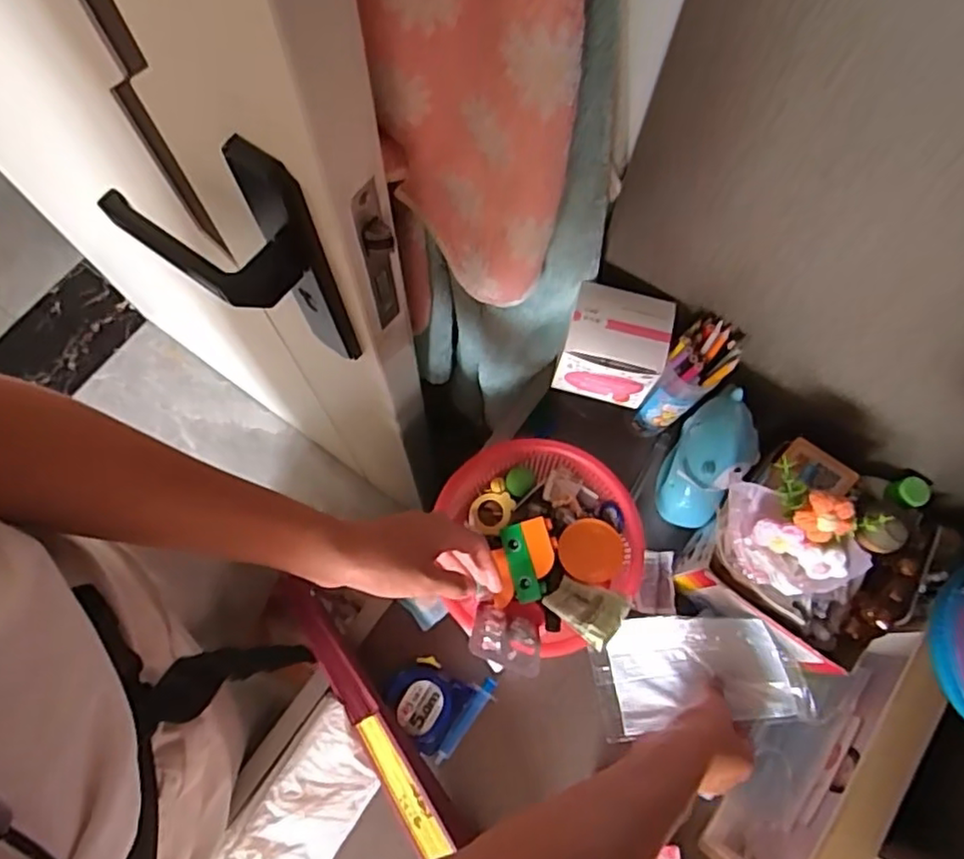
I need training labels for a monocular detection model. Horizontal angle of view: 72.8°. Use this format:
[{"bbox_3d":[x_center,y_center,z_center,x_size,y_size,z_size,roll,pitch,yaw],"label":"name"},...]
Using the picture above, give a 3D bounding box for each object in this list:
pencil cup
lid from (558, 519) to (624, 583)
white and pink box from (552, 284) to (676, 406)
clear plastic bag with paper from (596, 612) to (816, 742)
[{"bbox_3d":[0.172,-0.038,0.568,0.044,0.153,0.055,40,75,11],"label":"pencil cup"},{"bbox_3d":[0.094,0.103,0.562,0.054,0.008,0.053,0,72,-1],"label":"lid"},{"bbox_3d":[0.106,-0.070,0.552,0.084,0.081,0.070,15,72,3],"label":"white and pink box"},{"bbox_3d":[0.171,0.202,0.539,0.163,0.026,0.091,-17,79,24],"label":"clear plastic bag with paper"}]

